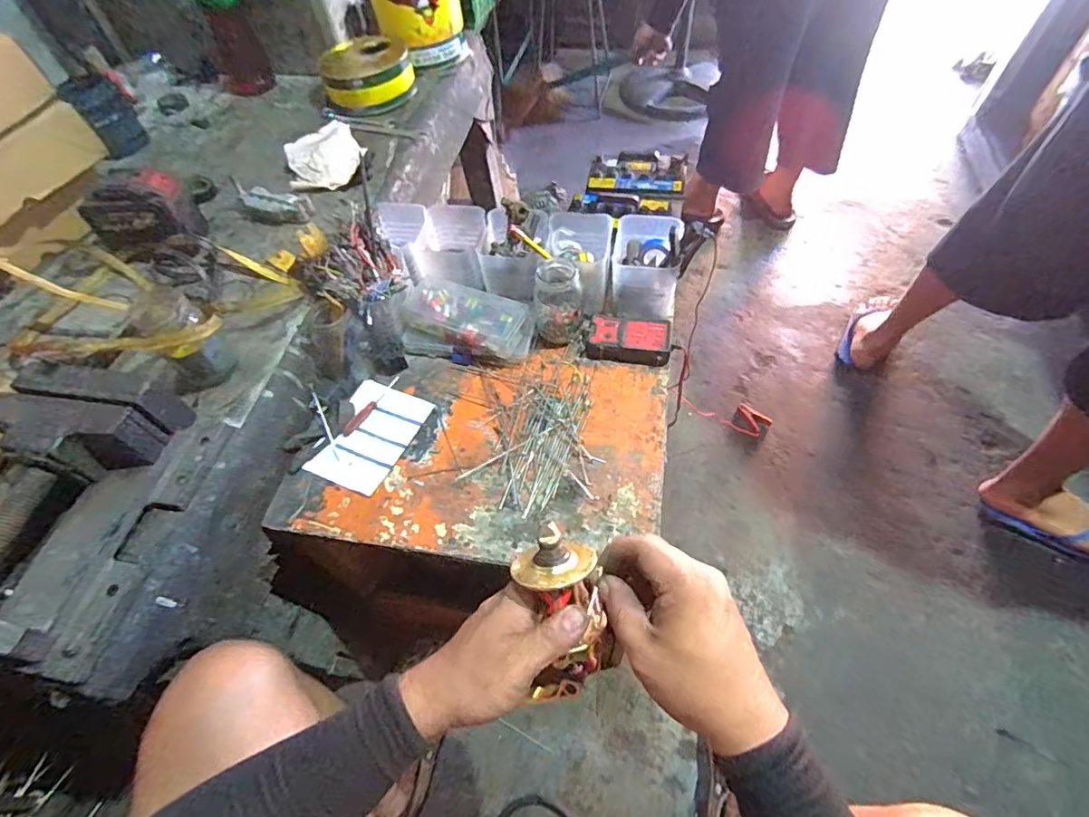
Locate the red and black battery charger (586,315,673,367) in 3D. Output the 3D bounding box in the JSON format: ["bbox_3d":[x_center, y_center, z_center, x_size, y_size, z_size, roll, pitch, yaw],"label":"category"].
[{"bbox_3d":[0.111,-0.092,0.695,0.107,0.028,0.059,3,57,6],"label":"red and black battery charger"}]

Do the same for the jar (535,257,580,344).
[{"bbox_3d":[0.018,-0.139,0.686,0.060,0.092,0.066,-4,56,1],"label":"jar"}]

